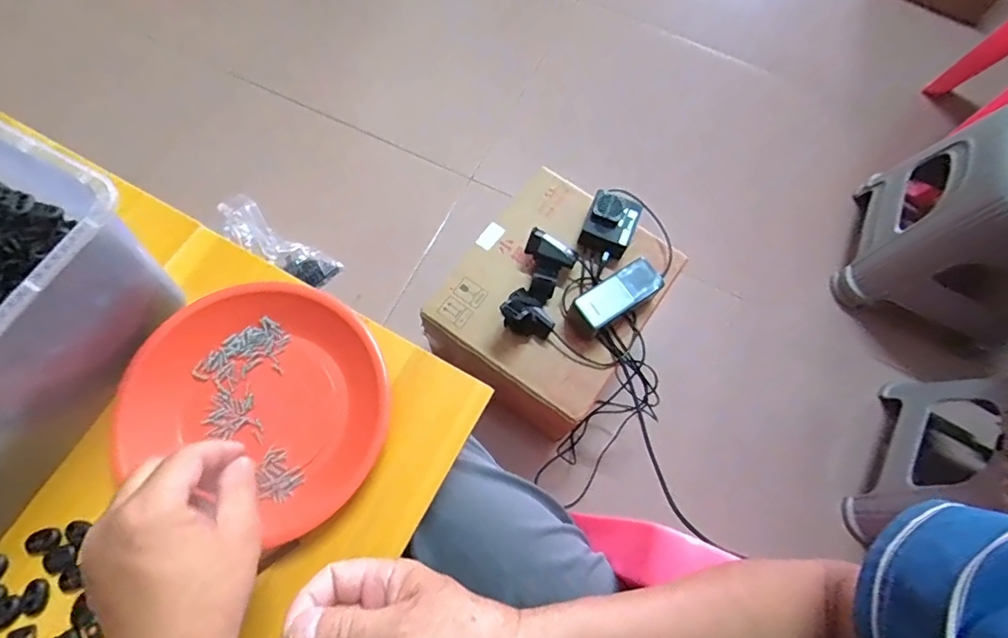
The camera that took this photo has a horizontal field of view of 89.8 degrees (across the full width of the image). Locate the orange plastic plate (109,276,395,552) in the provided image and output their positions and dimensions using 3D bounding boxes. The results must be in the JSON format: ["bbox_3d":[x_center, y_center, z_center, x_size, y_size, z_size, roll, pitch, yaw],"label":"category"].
[{"bbox_3d":[-0.188,0.065,0.388,0.191,0.031,0.184,1,70,-2],"label":"orange plastic plate"}]

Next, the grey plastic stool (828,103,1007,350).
[{"bbox_3d":[0.842,-0.167,0.889,0.309,0.322,0.287,22,71,5],"label":"grey plastic stool"}]

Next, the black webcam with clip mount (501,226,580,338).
[{"bbox_3d":[0.050,-0.048,0.712,0.071,0.073,0.149,20,71,4],"label":"black webcam with clip mount"}]

